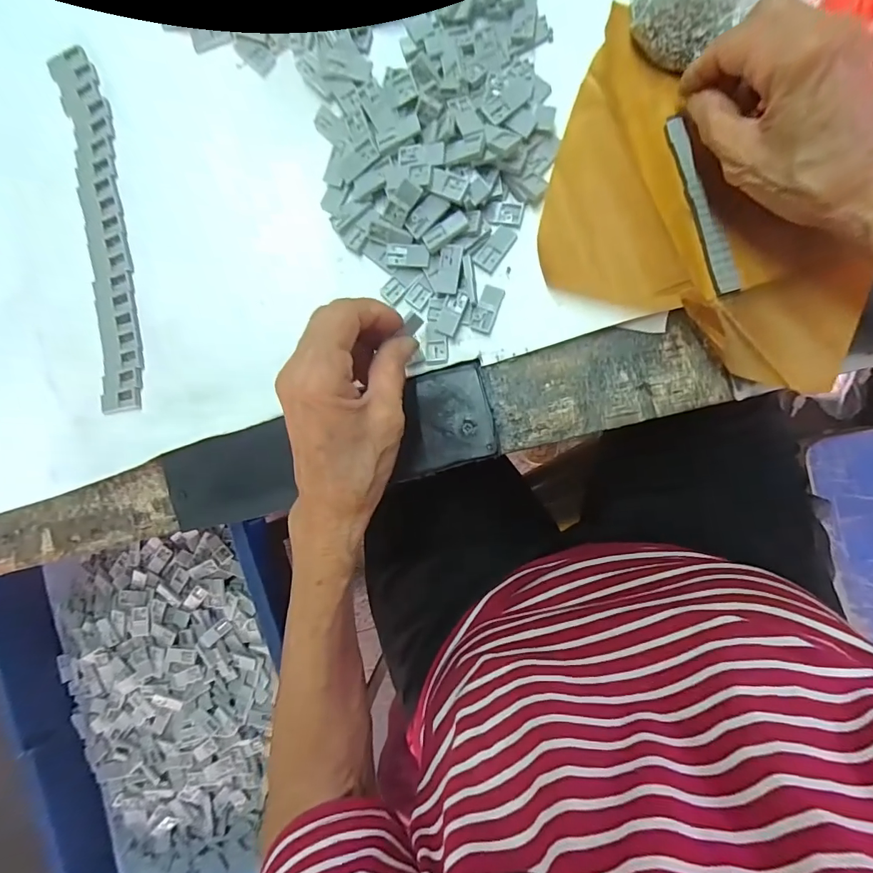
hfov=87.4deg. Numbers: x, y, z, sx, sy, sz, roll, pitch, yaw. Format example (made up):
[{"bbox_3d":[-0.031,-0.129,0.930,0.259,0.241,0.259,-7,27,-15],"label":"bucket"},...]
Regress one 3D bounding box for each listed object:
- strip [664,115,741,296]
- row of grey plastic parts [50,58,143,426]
[{"bbox_3d":[0.155,-0.136,0.267,0.013,0.004,0.109,-17,86,27],"label":"strip"},{"bbox_3d":[-0.223,-0.136,0.305,0.032,0.007,0.237,-9,90,6],"label":"row of grey plastic parts"}]

